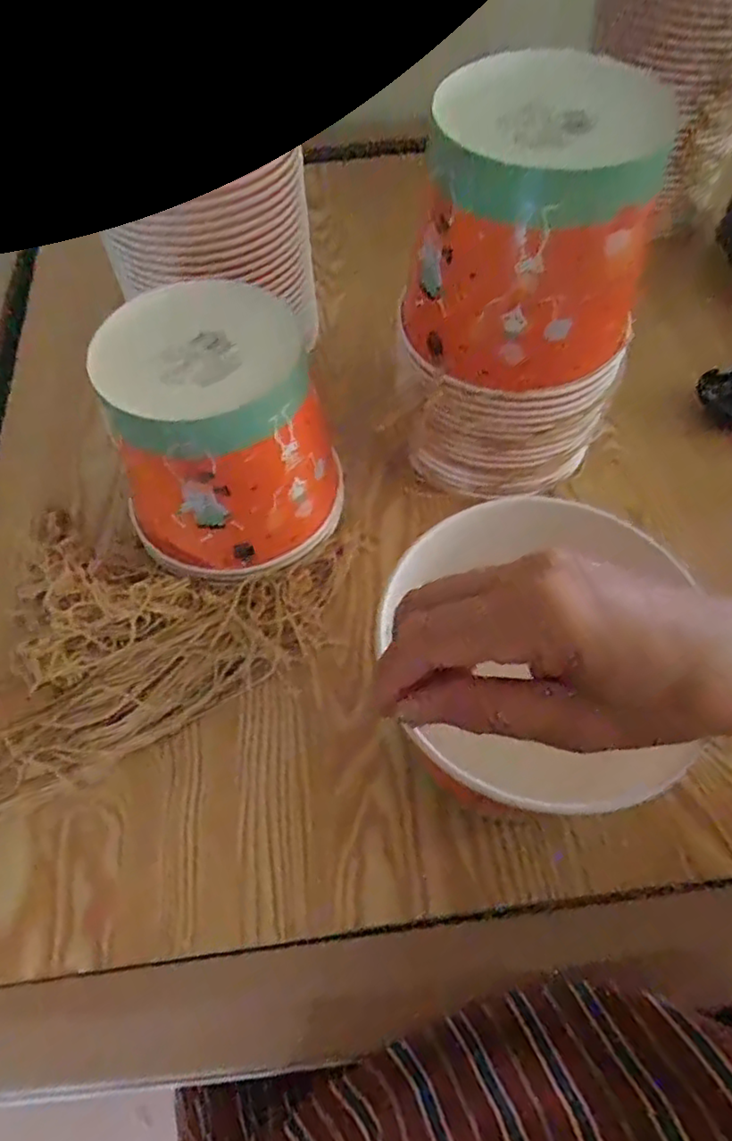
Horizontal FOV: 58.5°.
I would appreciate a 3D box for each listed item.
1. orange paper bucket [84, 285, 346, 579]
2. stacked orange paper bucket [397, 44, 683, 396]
[{"bbox_3d":[-0.094,-0.084,0.449,0.128,0.162,0.137,-1,60,1],"label":"orange paper bucket"},{"bbox_3d":[0.104,-0.210,0.405,0.148,0.142,0.131,21,63,13],"label":"stacked orange paper bucket"}]

